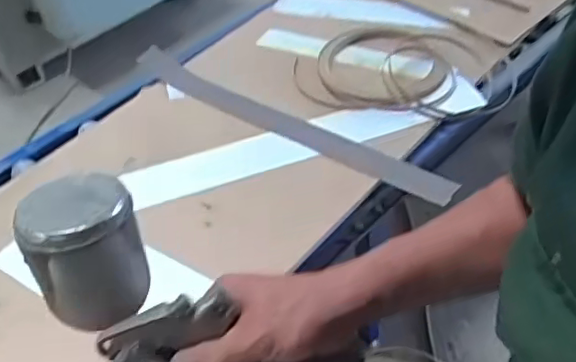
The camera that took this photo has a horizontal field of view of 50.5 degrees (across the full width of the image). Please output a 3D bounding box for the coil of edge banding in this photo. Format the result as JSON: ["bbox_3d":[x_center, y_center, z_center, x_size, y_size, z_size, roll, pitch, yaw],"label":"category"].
[{"bbox_3d":[0.270,-0.265,1.383,0.453,0.050,0.344,16,50,22],"label":"coil of edge banding"}]

